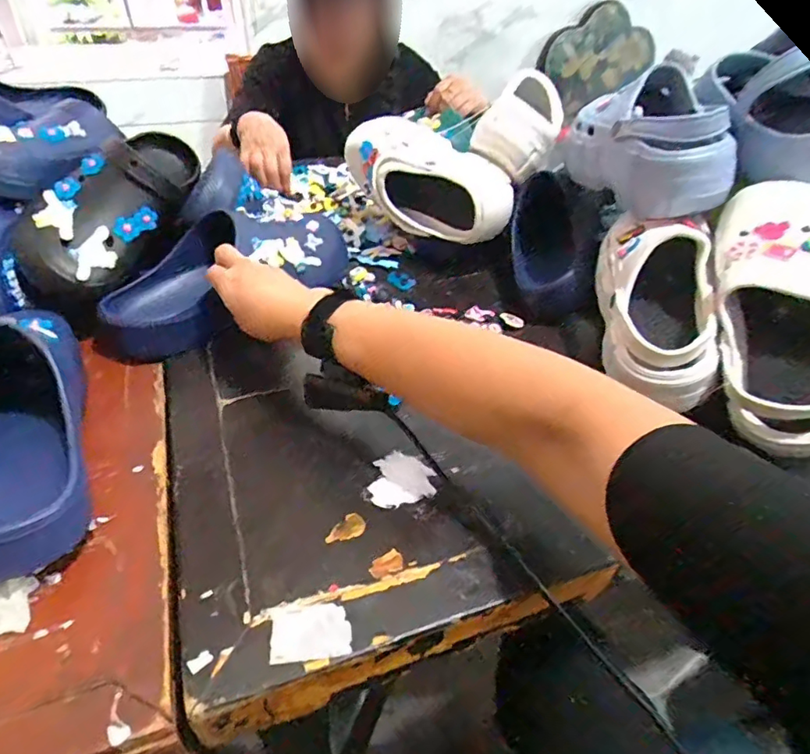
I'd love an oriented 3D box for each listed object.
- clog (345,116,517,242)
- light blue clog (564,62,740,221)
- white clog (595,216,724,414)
[{"bbox_3d":[0.020,-0.256,0.693,0.249,0.098,0.113,37,49,20],"label":"clog"},{"bbox_3d":[0.252,-0.248,0.564,0.112,0.102,0.208,3,38,1],"label":"light blue clog"},{"bbox_3d":[0.237,-0.077,0.505,0.087,0.094,0.211,2,64,0],"label":"white clog"}]

